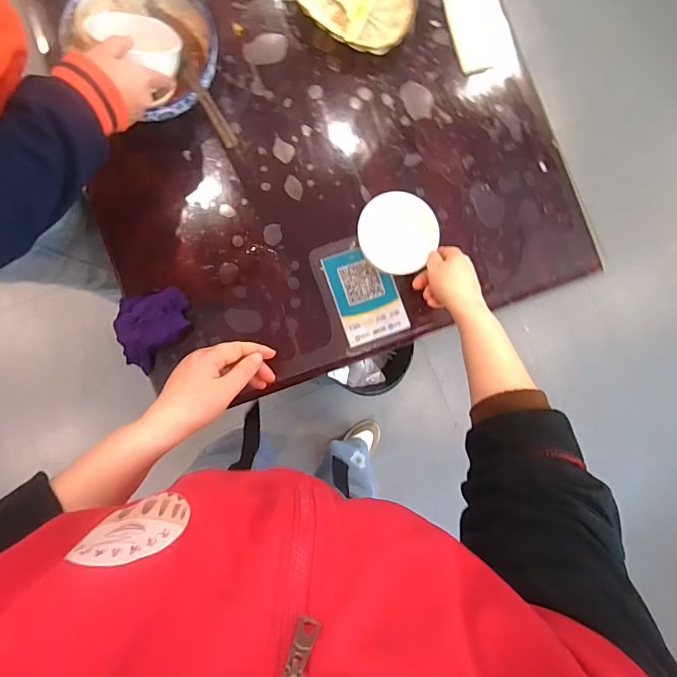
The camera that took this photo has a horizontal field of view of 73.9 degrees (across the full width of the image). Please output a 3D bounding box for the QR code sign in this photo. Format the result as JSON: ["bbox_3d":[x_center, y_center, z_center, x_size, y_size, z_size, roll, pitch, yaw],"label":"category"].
[{"bbox_3d":[0.039,-0.064,0.652,0.090,0.006,0.133,-18,88,-5],"label":"QR code sign"}]

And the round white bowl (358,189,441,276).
[{"bbox_3d":[0.076,-0.139,0.610,0.102,0.049,0.102,34,85,-1],"label":"round white bowl"}]

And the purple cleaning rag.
[{"bbox_3d":[-0.242,-0.013,0.595,0.095,0.043,0.095,-15,88,-5],"label":"purple cleaning rag"}]

